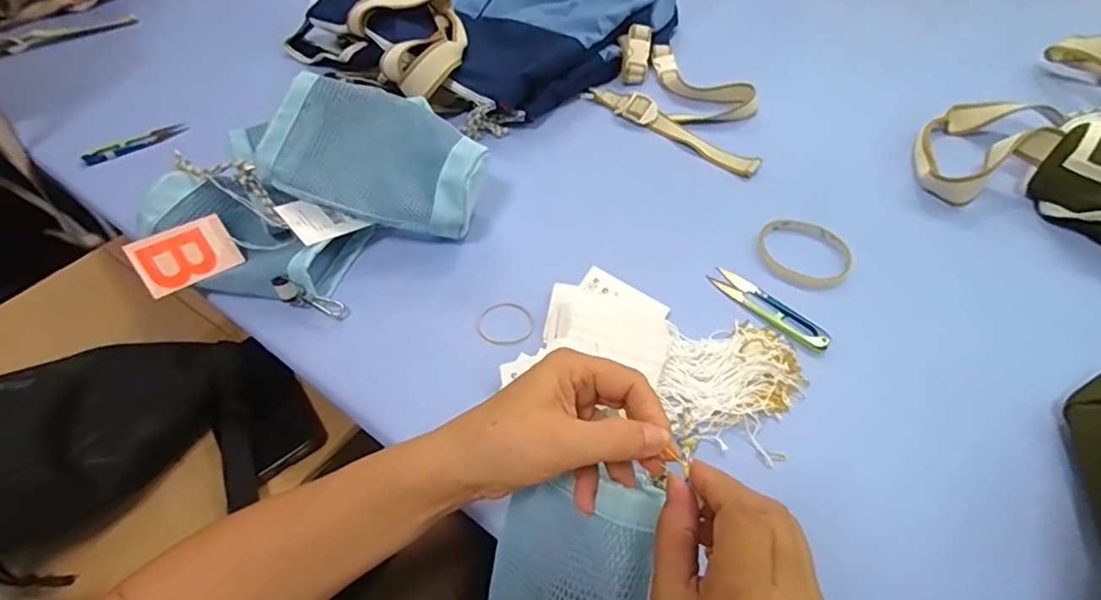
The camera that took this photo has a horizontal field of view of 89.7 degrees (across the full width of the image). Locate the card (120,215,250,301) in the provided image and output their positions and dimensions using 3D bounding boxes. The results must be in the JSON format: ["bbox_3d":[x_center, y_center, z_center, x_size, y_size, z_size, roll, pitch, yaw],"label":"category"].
[{"bbox_3d":[-0.340,-0.041,0.518,0.081,0.009,0.054,-31,97,-31],"label":"card"}]

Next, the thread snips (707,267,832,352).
[{"bbox_3d":[0.197,0.008,0.503,0.030,0.013,0.116,-35,57,-23],"label":"thread snips"}]

